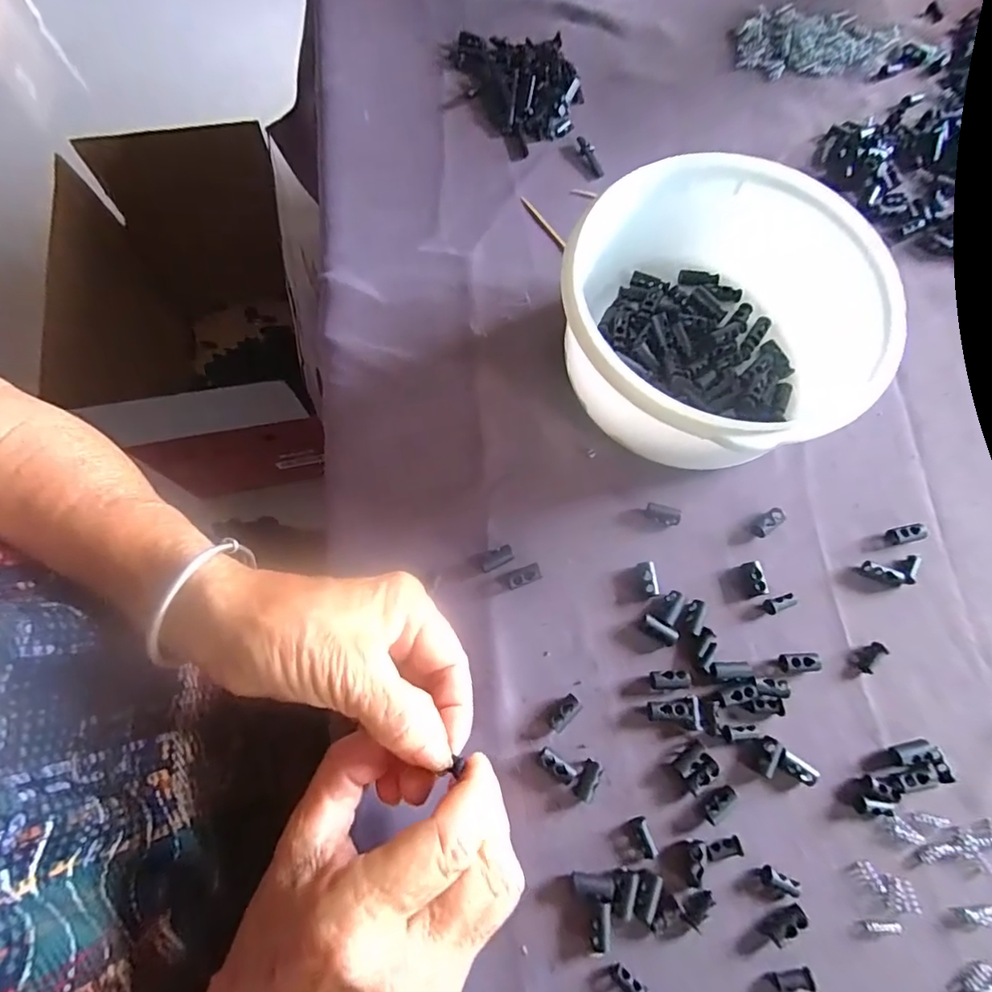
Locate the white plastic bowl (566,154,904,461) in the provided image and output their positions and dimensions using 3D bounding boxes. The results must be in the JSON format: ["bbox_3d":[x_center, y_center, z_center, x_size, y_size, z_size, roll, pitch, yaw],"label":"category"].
[{"bbox_3d":[0.112,-0.090,0.290,0.149,0.074,0.161,-20,74,-7],"label":"white plastic bowl"}]

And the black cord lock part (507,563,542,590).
[{"bbox_3d":[0.015,0.043,0.283,0.018,0.006,0.009,-20,74,-6],"label":"black cord lock part"}]

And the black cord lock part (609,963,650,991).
[{"bbox_3d":[0.057,0.209,0.229,0.008,0.005,0.018,-43,78,-12],"label":"black cord lock part"}]

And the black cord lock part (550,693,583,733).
[{"bbox_3d":[0.034,0.108,0.264,0.010,0.004,0.018,43,77,12],"label":"black cord lock part"}]

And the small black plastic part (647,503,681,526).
[{"bbox_3d":[0.093,0.010,0.296,0.019,0.007,0.010,15,73,4],"label":"small black plastic part"}]

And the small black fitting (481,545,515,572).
[{"bbox_3d":[0.000,0.033,0.286,0.018,0.004,0.010,-22,74,-7],"label":"small black fitting"}]

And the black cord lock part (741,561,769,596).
[{"bbox_3d":[0.138,0.044,0.285,0.009,0.008,0.018,-11,73,-4],"label":"black cord lock part"}]

